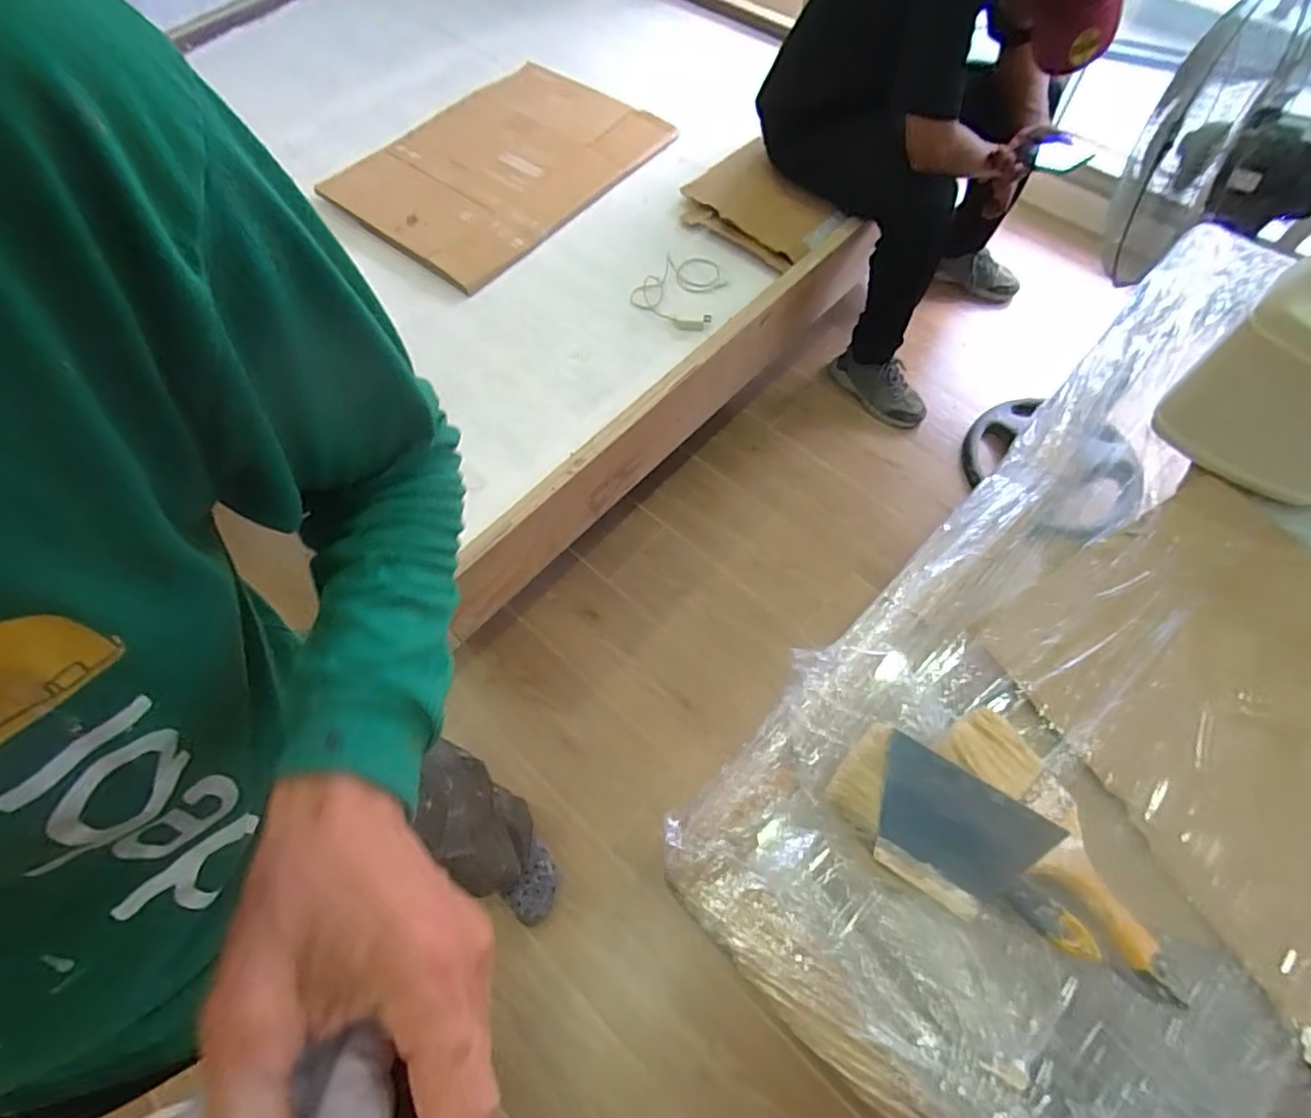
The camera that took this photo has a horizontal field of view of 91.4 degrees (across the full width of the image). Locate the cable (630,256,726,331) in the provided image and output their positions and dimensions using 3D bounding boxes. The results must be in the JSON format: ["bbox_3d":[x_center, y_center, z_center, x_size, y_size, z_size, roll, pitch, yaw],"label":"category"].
[{"bbox_3d":[0.054,-0.601,1.415,0.191,0.028,0.216,19,69,10],"label":"cable"}]

